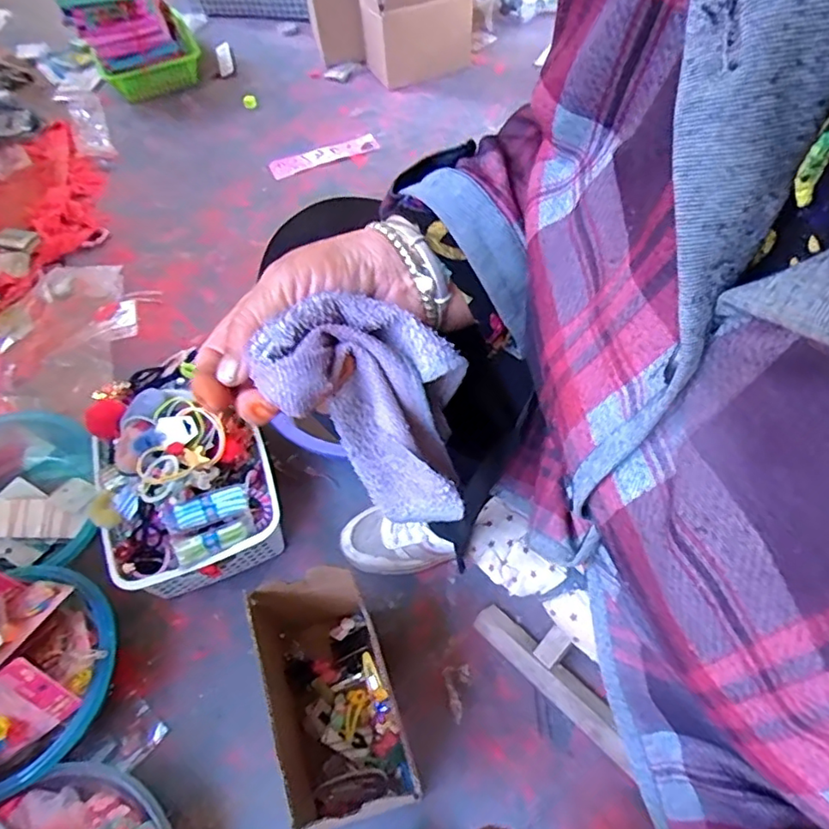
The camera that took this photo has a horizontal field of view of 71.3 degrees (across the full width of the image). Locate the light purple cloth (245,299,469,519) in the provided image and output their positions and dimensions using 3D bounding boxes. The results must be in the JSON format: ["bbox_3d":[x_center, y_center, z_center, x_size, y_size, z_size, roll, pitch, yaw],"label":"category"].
[{"bbox_3d":[-0.020,-0.002,0.284,0.085,0.108,0.056,6,56,8],"label":"light purple cloth"}]

